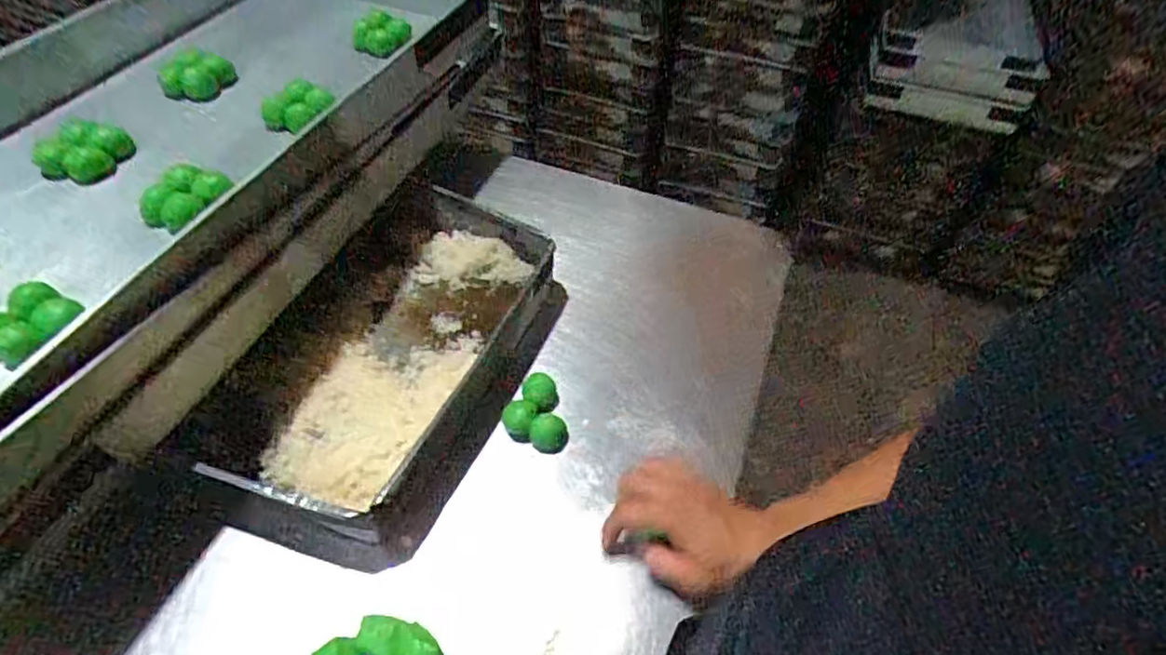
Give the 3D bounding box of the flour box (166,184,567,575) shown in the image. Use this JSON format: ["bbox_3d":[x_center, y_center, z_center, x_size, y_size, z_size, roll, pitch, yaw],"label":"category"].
[{"bbox_3d":[-0.180,0.015,0.615,0.240,0.065,0.392,17,52,9],"label":"flour box"}]

